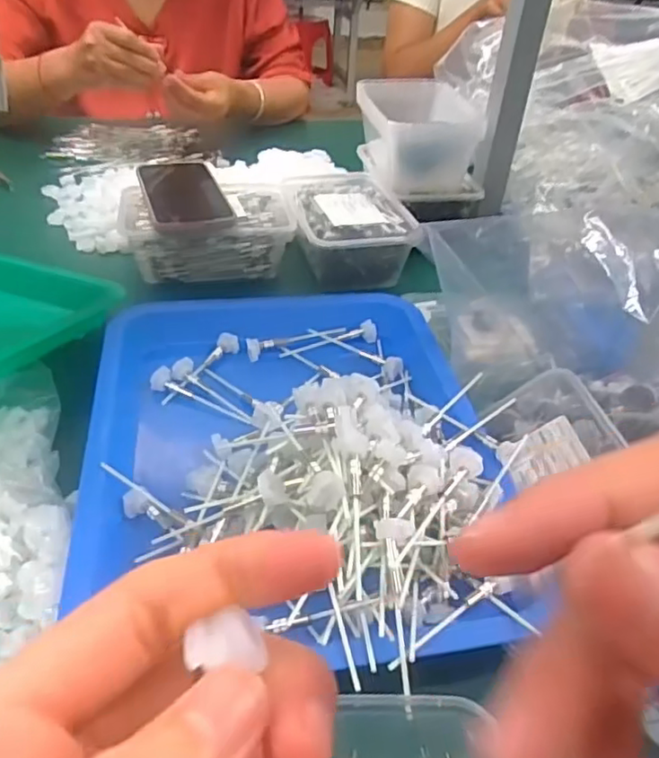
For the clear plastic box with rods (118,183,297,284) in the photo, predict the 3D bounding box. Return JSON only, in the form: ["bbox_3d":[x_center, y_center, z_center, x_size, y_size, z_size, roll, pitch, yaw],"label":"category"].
[{"bbox_3d":[-0.126,-0.152,0.651,0.169,0.066,0.108,-3,39,-10],"label":"clear plastic box with rods"}]

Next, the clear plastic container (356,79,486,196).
[{"bbox_3d":[0.103,-0.283,0.732,0.121,0.077,0.152,0,39,-7],"label":"clear plastic container"}]

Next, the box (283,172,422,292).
[{"bbox_3d":[0.014,-0.165,0.686,0.118,0.066,0.172,-5,39,-12],"label":"box"}]

